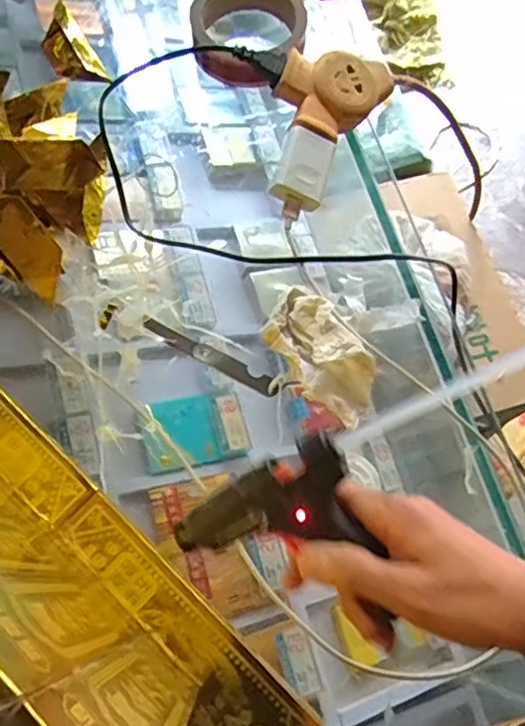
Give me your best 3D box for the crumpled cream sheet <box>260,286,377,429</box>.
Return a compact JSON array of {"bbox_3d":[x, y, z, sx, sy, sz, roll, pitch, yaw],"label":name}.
[{"bbox_3d":[0.043,-0.005,0.453,0.048,0.030,0.102,-33,75,-12],"label":"crumpled cream sheet"}]

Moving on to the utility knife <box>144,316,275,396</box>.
[{"bbox_3d":[-0.041,-0.006,0.468,0.105,0.009,0.012,27,72,8],"label":"utility knife"}]

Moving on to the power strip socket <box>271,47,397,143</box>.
[{"bbox_3d":[0.056,-0.226,0.522,0.096,0.039,0.075,-44,97,-14],"label":"power strip socket"}]

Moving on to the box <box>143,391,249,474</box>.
[{"bbox_3d":[-0.064,0.063,0.592,0.091,0.012,0.068,-14,72,-6],"label":"box"}]

